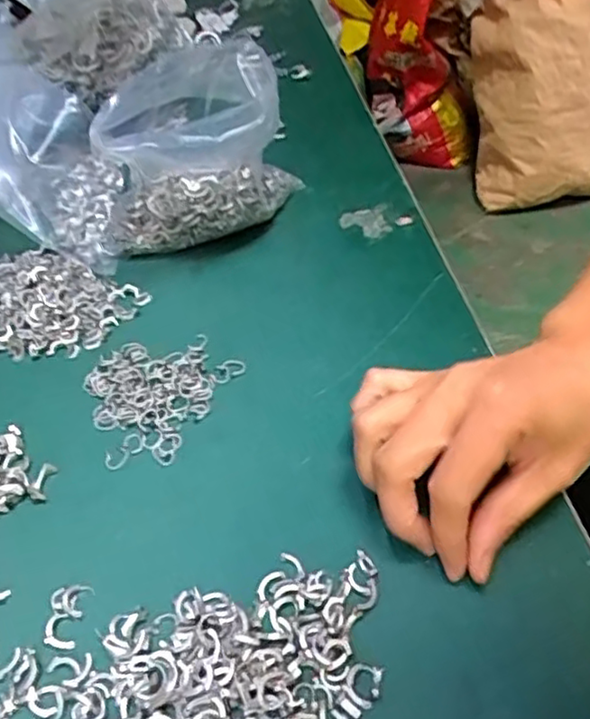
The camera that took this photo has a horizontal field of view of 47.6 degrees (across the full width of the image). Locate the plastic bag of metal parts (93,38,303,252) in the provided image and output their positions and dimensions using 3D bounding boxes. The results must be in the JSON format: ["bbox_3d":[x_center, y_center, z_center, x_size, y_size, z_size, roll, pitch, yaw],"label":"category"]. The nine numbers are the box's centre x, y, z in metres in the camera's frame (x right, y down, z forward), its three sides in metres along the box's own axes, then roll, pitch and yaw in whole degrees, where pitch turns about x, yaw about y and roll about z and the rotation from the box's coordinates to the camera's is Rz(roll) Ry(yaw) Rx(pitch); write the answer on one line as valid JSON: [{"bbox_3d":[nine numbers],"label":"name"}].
[{"bbox_3d":[-0.056,-0.120,0.412,0.116,0.095,0.082,-38,54,-26],"label":"plastic bag of metal parts"}]

